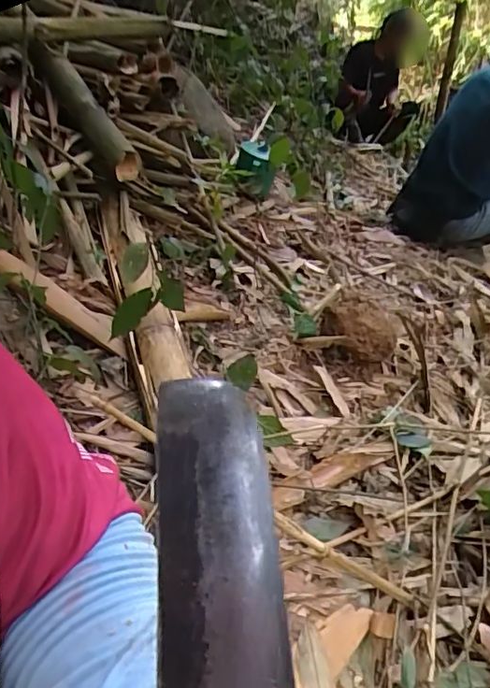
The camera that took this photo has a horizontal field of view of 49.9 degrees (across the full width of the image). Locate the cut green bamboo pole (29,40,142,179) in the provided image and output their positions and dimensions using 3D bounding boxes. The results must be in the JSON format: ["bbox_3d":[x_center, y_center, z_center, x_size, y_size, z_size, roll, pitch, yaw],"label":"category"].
[{"bbox_3d":[-0.388,-0.567,1.272,0.069,0.078,0.456,-22,65,-33],"label":"cut green bamboo pole"}]

